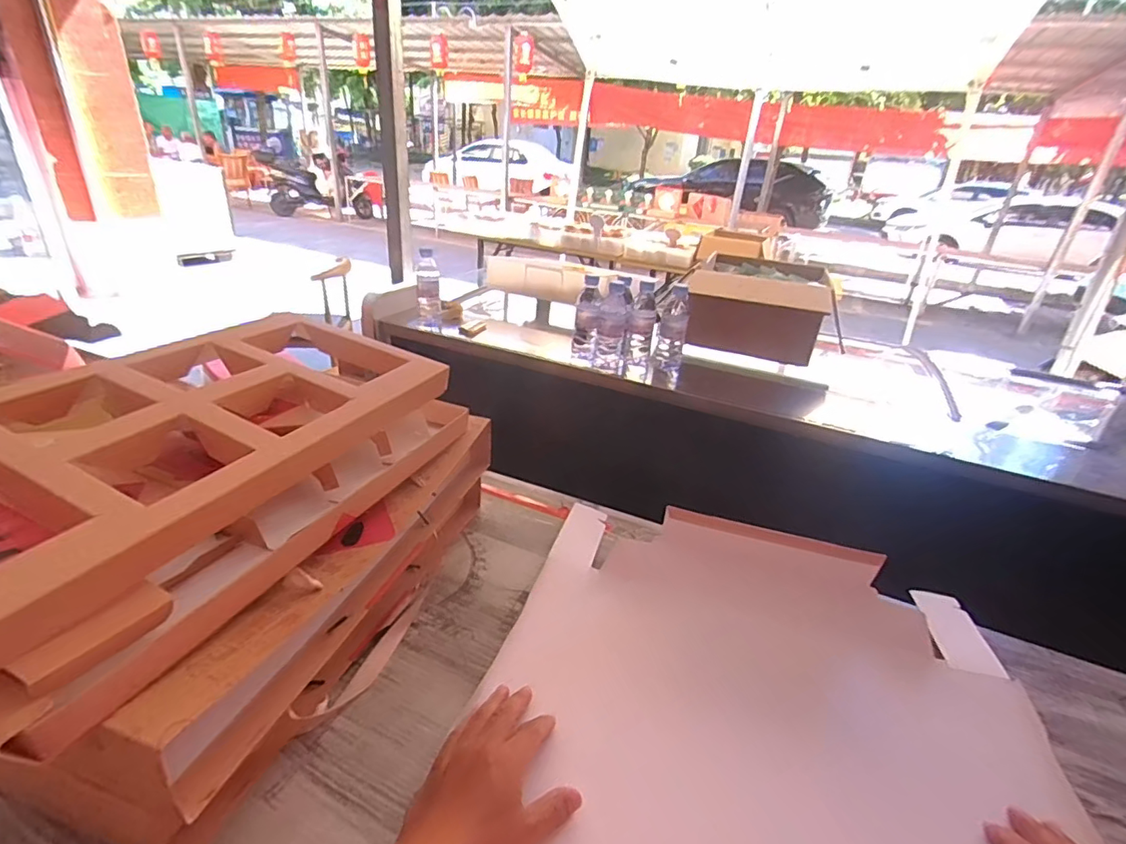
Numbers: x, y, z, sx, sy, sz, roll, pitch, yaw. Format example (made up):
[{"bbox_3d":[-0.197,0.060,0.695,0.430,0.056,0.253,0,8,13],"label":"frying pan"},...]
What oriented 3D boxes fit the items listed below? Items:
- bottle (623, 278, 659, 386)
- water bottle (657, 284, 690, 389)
[{"bbox_3d":[0.172,-0.193,1.160,0.064,0.204,0.056,9,28,7],"label":"bottle"},{"bbox_3d":[0.238,-0.185,1.142,0.056,0.207,0.078,9,28,7],"label":"water bottle"}]

